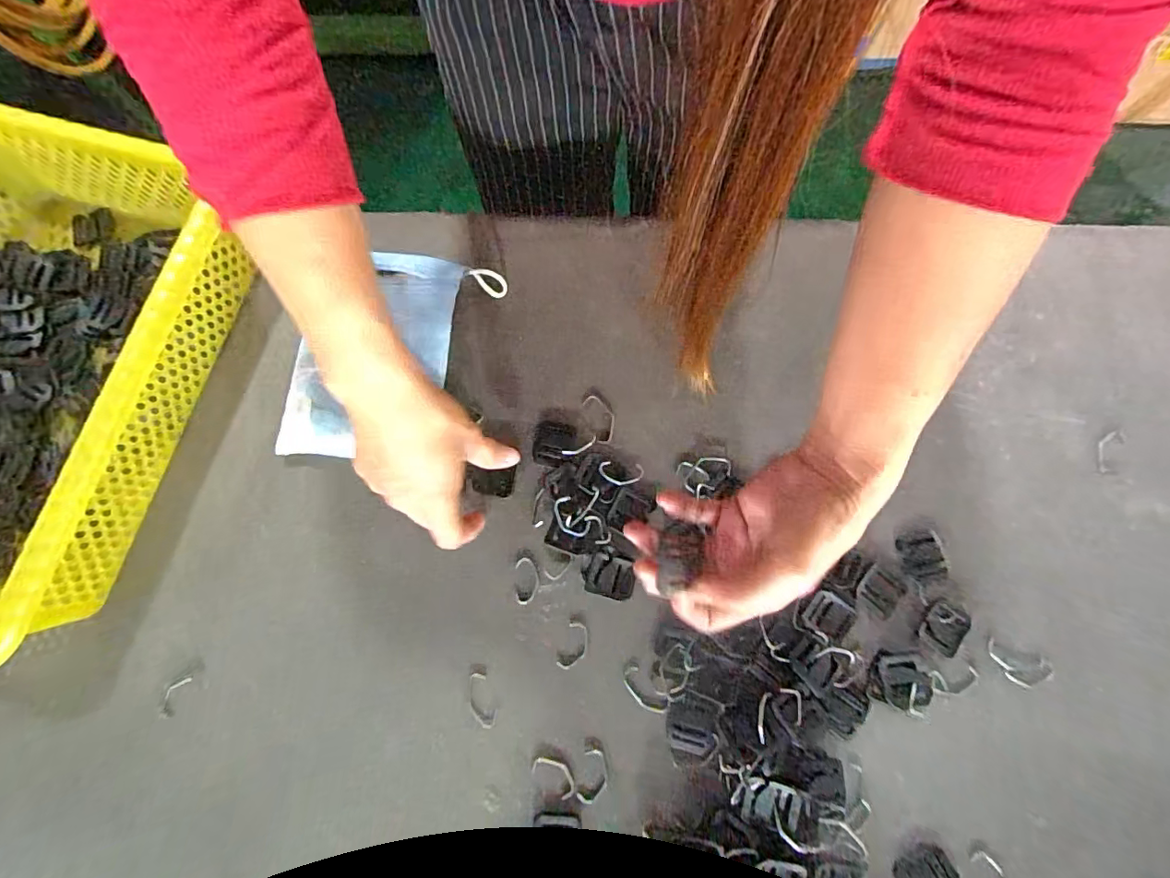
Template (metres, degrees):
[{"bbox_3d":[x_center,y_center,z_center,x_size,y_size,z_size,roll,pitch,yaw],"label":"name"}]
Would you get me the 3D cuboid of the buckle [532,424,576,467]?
[{"bbox_3d":[-0.024,0.004,0.399,0.030,0.007,0.035,9,78,2],"label":"buckle"}]

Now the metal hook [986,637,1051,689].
[{"bbox_3d":[0.299,0.156,0.359,0.042,0.004,0.023,24,79,5],"label":"metal hook"}]

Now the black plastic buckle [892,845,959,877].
[{"bbox_3d":[0.221,0.282,0.335,0.037,0.004,0.031,-27,79,-6],"label":"black plastic buckle"}]

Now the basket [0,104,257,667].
[{"bbox_3d":[-0.407,-0.049,0.371,0.245,0.092,0.350,14,79,4],"label":"basket"}]

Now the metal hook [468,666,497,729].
[{"bbox_3d":[-0.073,0.181,0.362,0.016,0.004,0.040,-17,78,-4],"label":"metal hook"}]

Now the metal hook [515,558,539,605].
[{"bbox_3d":[-0.042,0.103,0.376,0.017,0.004,0.032,0,78,0],"label":"metal hook"}]

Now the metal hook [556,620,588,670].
[{"bbox_3d":[-0.007,0.147,0.367,0.017,0.004,0.032,18,78,4],"label":"metal hook"}]

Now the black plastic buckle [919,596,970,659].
[{"bbox_3d":[0.252,0.131,0.363,0.030,0.004,0.035,36,80,7],"label":"black plastic buckle"}]

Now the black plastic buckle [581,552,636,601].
[{"bbox_3d":[0.017,0.098,0.373,0.037,0.006,0.029,16,78,3],"label":"black plastic buckle"}]

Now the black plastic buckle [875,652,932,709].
[{"bbox_3d":[0.219,0.164,0.353,0.034,0.008,0.033,-5,78,-1],"label":"black plastic buckle"}]

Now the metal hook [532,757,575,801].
[{"bbox_3d":[-0.020,0.227,0.351,0.032,0.004,0.017,38,80,7],"label":"metal hook"}]

